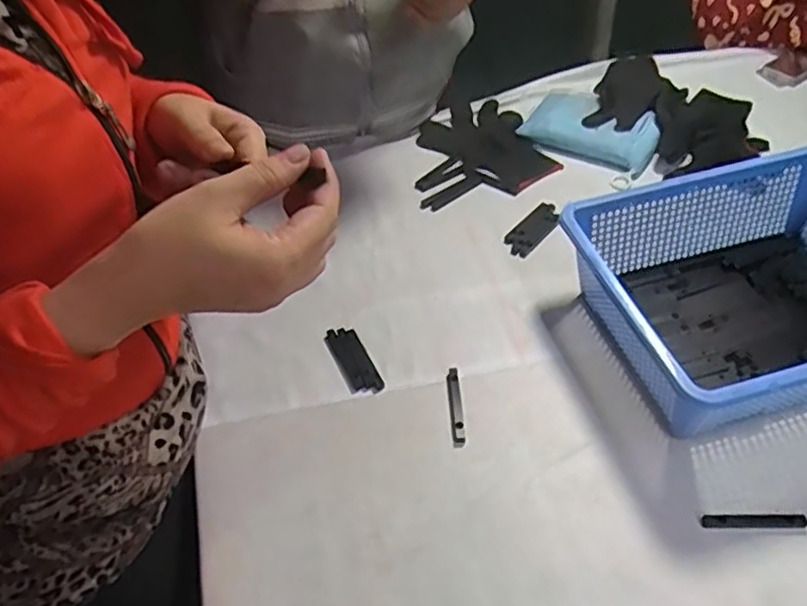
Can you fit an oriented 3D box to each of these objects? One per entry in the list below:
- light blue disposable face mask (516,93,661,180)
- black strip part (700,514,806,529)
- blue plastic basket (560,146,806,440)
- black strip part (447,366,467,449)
[{"bbox_3d":[0.248,-0.229,0.880,0.172,0.033,0.110,27,54,25],"label":"light blue disposable face mask"},{"bbox_3d":[0.278,0.173,0.529,0.080,0.004,0.012,-1,48,3],"label":"black strip part"},{"bbox_3d":[0.326,-0.012,0.619,0.305,0.104,0.243,-13,48,-9],"label":"blue plastic basket"},{"bbox_3d":[0.048,0.093,0.604,0.012,0.006,0.083,-3,47,0],"label":"black strip part"}]

